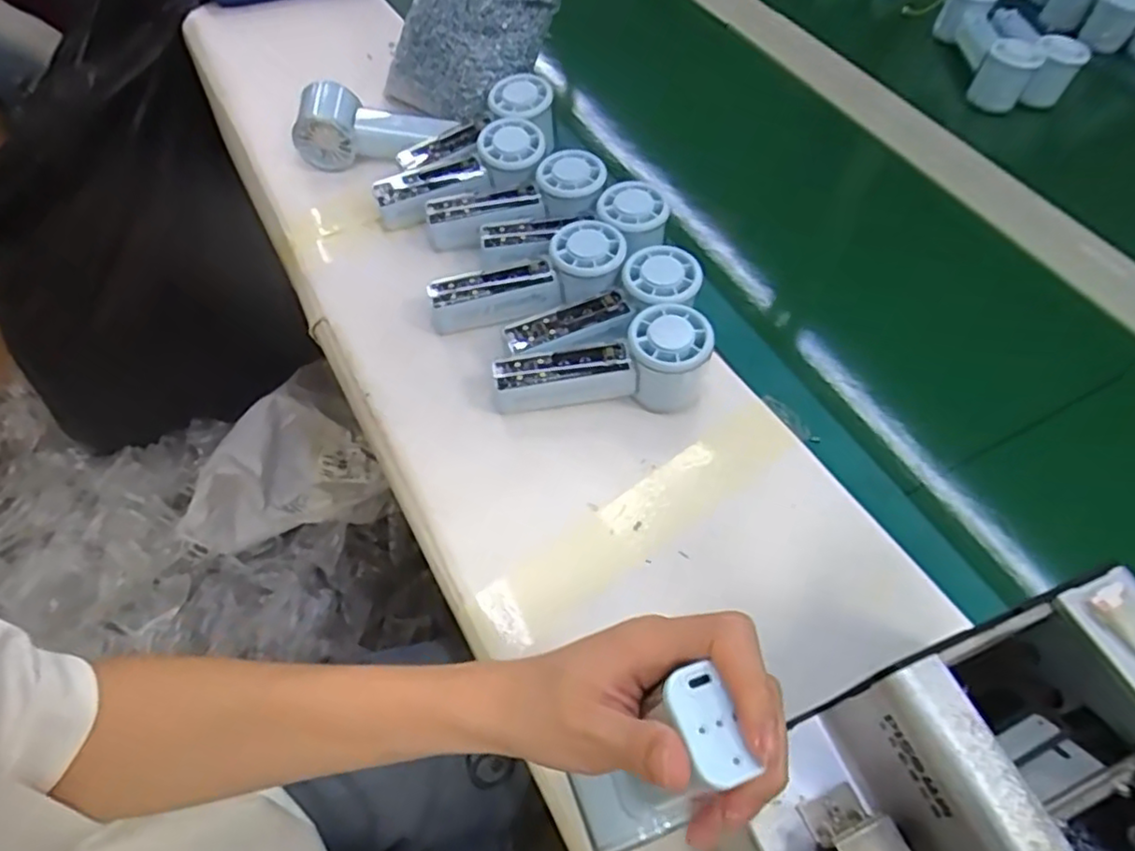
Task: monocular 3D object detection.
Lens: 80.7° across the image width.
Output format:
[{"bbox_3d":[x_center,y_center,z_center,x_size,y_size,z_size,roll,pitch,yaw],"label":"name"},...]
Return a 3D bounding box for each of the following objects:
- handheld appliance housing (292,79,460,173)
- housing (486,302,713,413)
[{"bbox_3d":[-0.183,-0.274,0.630,0.139,0.063,0.076,-13,57,-28],"label":"handheld appliance housing"},{"bbox_3d":[0.025,-0.047,0.475,0.151,0.065,0.057,4,56,-1],"label":"housing"}]

